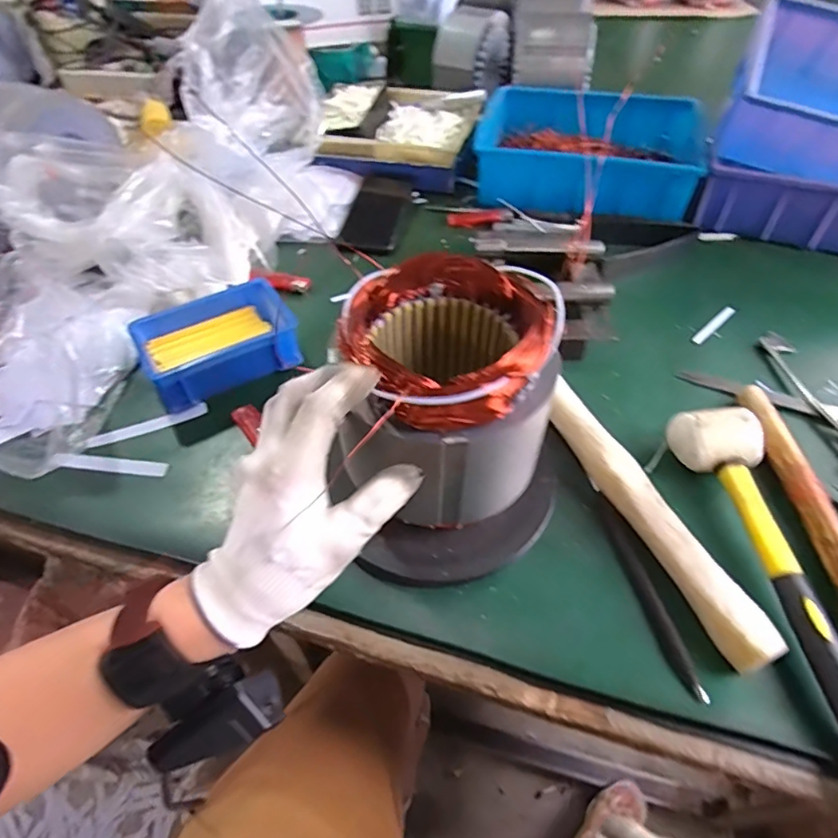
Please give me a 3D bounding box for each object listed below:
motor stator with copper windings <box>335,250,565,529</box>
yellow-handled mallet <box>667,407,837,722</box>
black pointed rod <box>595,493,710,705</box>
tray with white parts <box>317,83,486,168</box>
[{"bbox_3d":[0.023,-0.017,0.405,0.135,0.149,0.147,0,51,2],"label":"motor stator with copper windings"},{"bbox_3d":[0.267,0.107,0.394,0.060,0.051,0.274,-10,51,-6],"label":"yellow-handled mallet"},{"bbox_3d":[0.166,0.124,0.407,0.016,0.010,0.157,-10,51,-6],"label":"black pointed rod"},{"bbox_3d":[-0.027,-0.444,0.822,0.226,0.044,0.187,6,51,7],"label":"tray with white parts"}]

